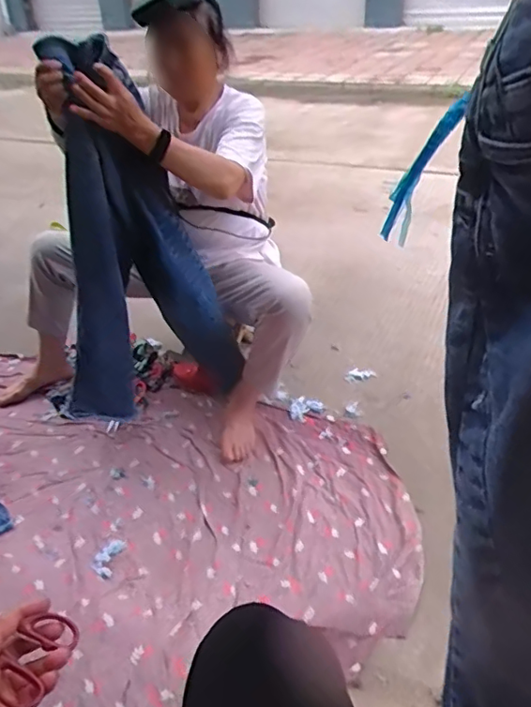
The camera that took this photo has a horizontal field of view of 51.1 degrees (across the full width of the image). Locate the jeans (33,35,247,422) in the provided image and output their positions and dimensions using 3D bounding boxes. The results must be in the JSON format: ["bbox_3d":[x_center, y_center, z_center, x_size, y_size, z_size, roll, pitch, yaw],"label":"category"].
[{"bbox_3d":[-0.308,-0.227,1.302,0.272,0.890,0.339,21,40,31],"label":"jeans"}]

